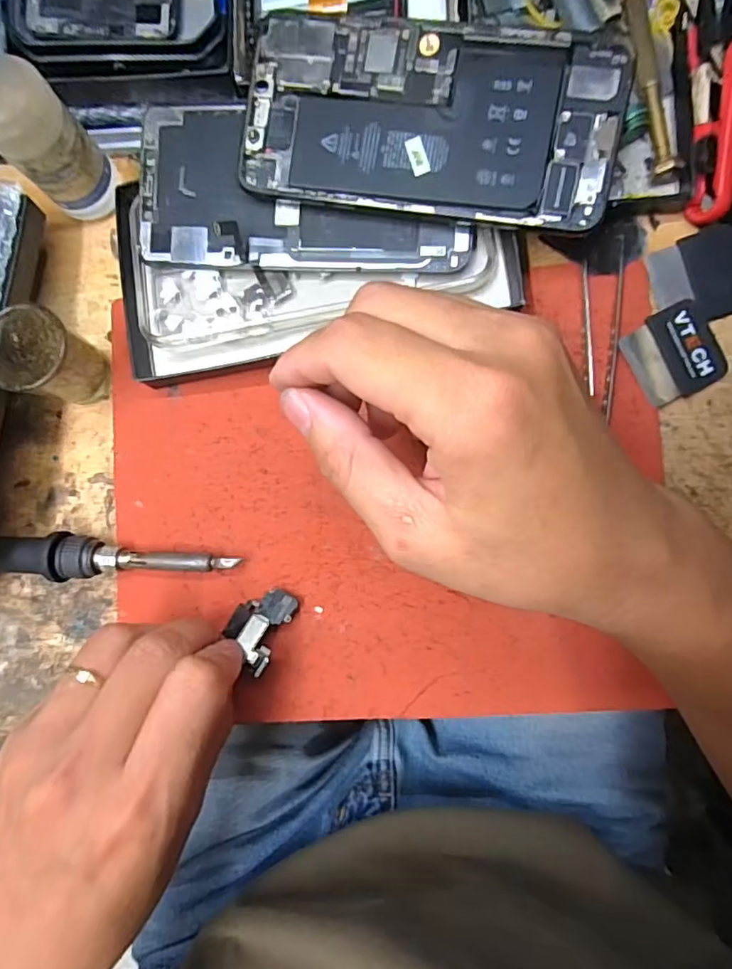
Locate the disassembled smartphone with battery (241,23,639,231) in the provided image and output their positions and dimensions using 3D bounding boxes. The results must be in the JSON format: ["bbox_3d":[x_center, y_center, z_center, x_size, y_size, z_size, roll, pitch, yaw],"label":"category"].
[{"bbox_3d":[0.025,-0.151,0.232,0.154,0.005,0.073,10,96,8],"label":"disassembled smartphone with battery"}]

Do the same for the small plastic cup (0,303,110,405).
[{"bbox_3d":[-0.144,-0.056,0.253,0.035,0.039,0.033,0,87,4],"label":"small plastic cup"}]

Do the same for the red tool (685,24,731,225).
[{"bbox_3d":[0.153,-0.158,0.243,0.016,0.020,0.081,-4,101,3],"label":"red tool"}]

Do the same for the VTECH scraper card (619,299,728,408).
[{"bbox_3d":[0.141,-0.060,0.254,0.041,0.004,0.039,-27,86,2],"label":"VTECH scraper card"}]

